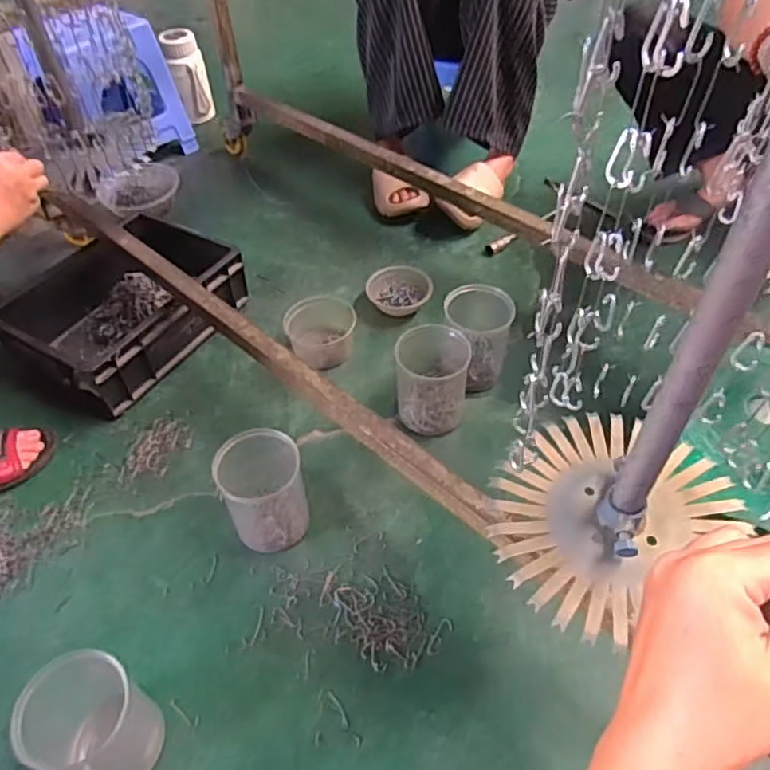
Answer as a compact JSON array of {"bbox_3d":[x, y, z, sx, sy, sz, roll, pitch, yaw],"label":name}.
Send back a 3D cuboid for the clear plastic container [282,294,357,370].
[{"bbox_3d":[-0.109,-0.093,1.053,0.111,0.062,0.110,-1,49,2],"label":"clear plastic container"}]

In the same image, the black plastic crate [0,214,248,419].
[{"bbox_3d":[-0.435,-0.142,1.074,0.282,0.125,0.360,31,57,26],"label":"black plastic crate"}]

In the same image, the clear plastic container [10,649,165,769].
[{"bbox_3d":[-0.295,0.344,0.635,0.101,0.131,0.103,28,56,24],"label":"clear plastic container"}]

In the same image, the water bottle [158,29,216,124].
[{"bbox_3d":[-0.476,-0.747,1.544,0.092,0.194,0.091,-13,50,-10],"label":"water bottle"}]

